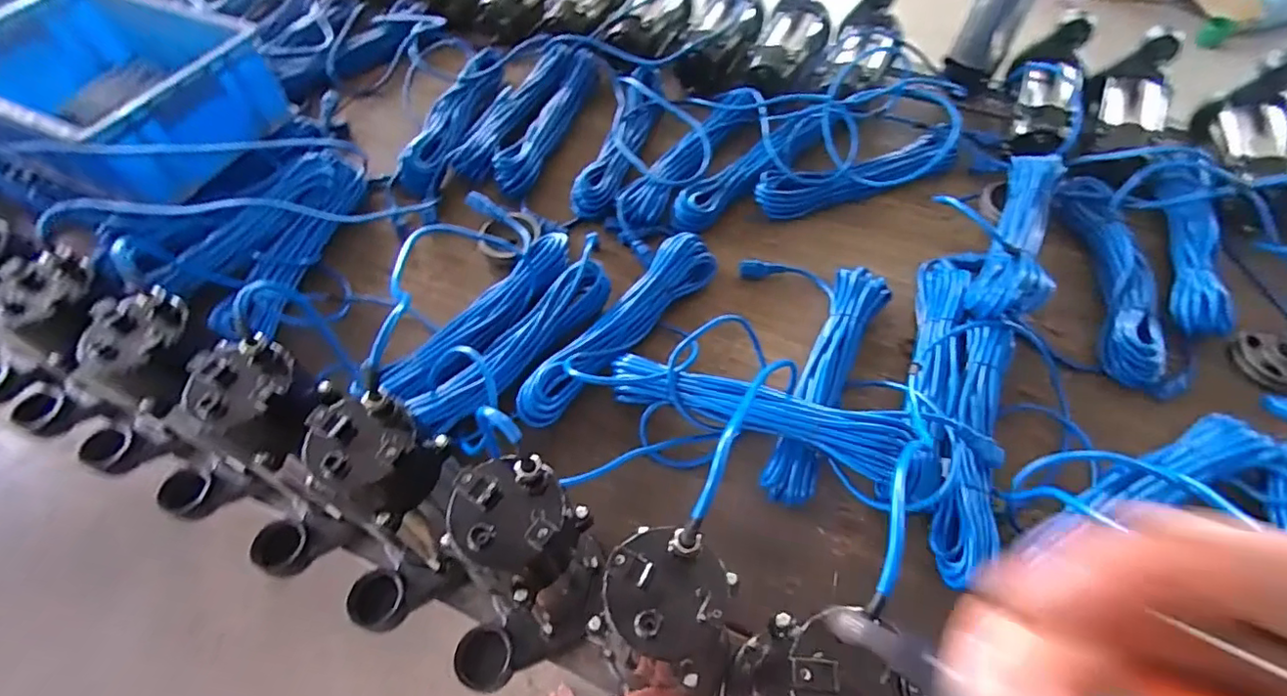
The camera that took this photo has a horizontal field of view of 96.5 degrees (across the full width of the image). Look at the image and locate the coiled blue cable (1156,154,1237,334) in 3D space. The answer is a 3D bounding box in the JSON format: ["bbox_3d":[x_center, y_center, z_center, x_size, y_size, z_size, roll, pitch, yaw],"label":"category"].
[{"bbox_3d":[0.766,-0.142,0.796,0.084,0.046,0.306,16,58,11],"label":"coiled blue cable"}]

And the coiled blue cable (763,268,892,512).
[{"bbox_3d":[0.231,0.033,0.701,0.074,0.044,0.351,21,60,14],"label":"coiled blue cable"}]

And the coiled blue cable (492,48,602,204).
[{"bbox_3d":[-0.160,-0.387,0.989,0.076,0.046,0.353,15,58,11],"label":"coiled blue cable"}]

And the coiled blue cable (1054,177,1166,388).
[{"bbox_3d":[0.643,-0.110,0.784,0.077,0.038,0.342,5,57,5],"label":"coiled blue cable"}]

